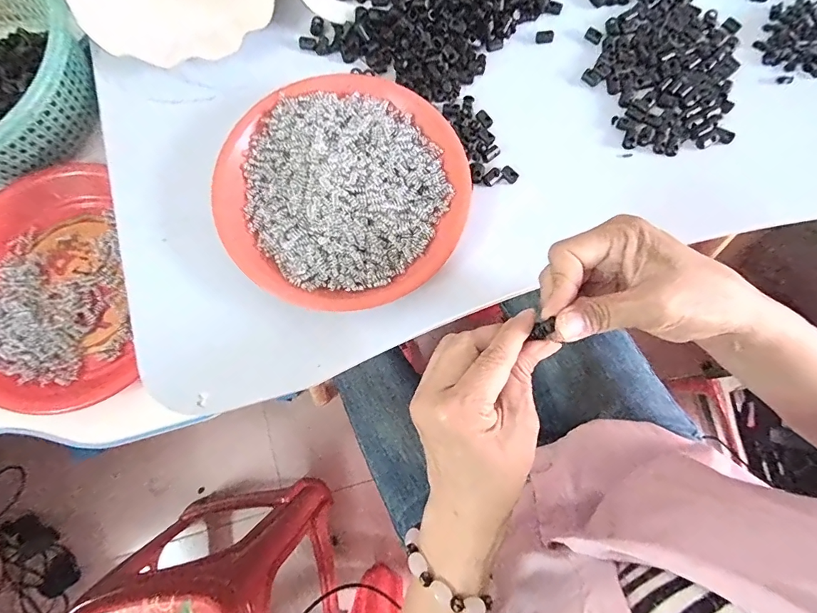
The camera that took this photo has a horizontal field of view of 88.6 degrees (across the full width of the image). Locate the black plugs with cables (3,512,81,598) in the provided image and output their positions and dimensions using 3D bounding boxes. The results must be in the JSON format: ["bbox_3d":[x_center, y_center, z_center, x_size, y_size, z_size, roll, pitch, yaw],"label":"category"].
[{"bbox_3d":[-0.813,0.546,0.930,0.075,0.032,0.196,-41,81,-6],"label":"black plugs with cables"}]

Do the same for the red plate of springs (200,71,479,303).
[{"bbox_3d":[-0.051,-0.093,0.332,0.189,0.028,0.189,0,79,1],"label":"red plate of springs"}]

